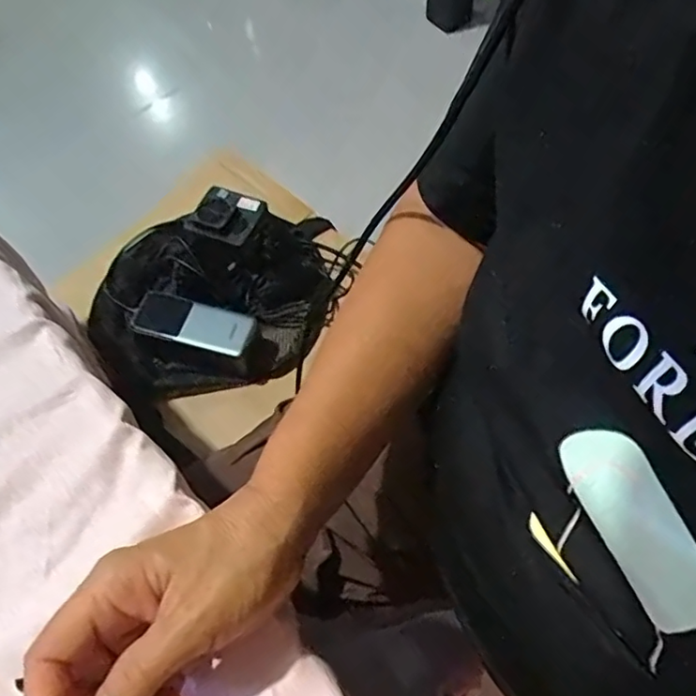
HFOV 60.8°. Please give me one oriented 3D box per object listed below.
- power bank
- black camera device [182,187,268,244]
[{"bbox_3d":[-0.169,-0.027,0.641,0.131,0.015,0.052,16,59,17],"label":"power bank"},{"bbox_3d":[-0.144,-0.154,0.702,0.071,0.030,0.080,31,63,-4],"label":"black camera device"}]

